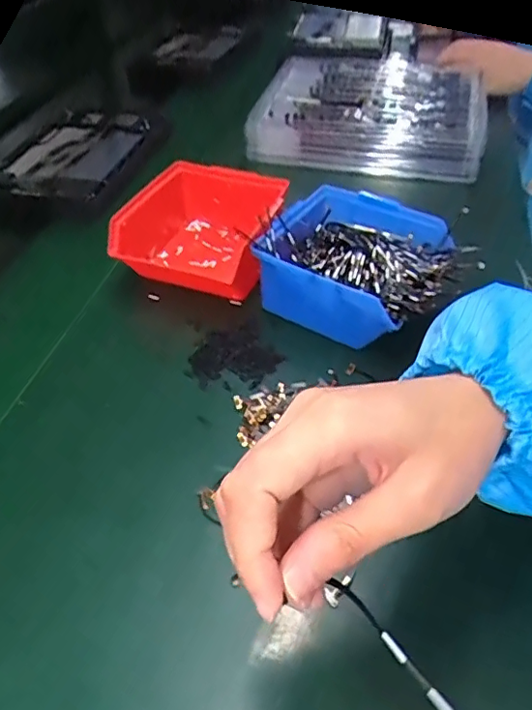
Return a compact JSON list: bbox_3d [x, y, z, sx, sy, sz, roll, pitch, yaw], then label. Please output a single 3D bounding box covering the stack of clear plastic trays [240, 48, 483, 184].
[{"bbox_3d":[0.139,-0.333,0.740,0.274,0.055,0.274,7,46,12],"label":"stack of clear plastic trays"}]

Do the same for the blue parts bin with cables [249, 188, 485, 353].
[{"bbox_3d":[0.080,-0.072,0.465,0.154,0.062,0.128,26,52,26],"label":"blue parts bin with cables"}]

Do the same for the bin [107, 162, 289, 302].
[{"bbox_3d":[-0.055,-0.117,0.512,0.131,0.067,0.119,11,46,15],"label":"bin"}]

